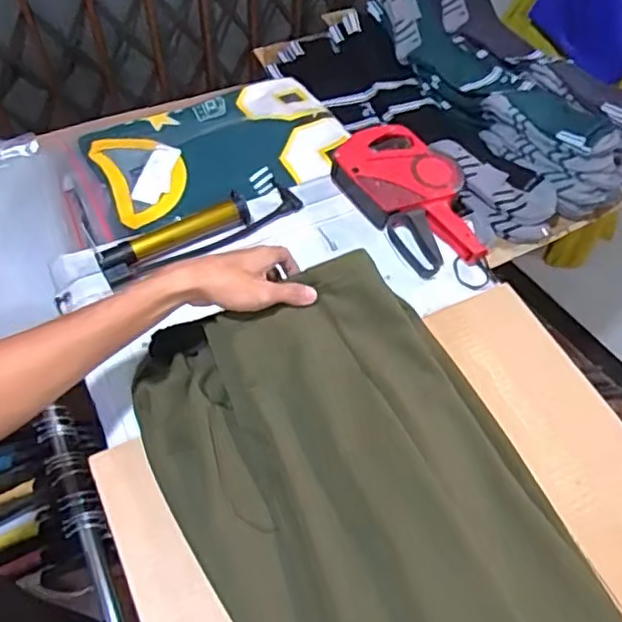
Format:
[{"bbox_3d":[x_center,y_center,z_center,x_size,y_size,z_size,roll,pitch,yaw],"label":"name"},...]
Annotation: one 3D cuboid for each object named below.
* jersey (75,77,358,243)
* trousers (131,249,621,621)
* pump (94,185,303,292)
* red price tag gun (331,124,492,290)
[{"bbox_3d":[-0.146,-0.244,0.935,0.362,0.040,0.221,-21,61,-17],"label":"jersey"},{"bbox_3d":[0.055,0.169,0.563,0.307,0.071,0.461,-25,62,-19],"label":"trousers"},{"bbox_3d":[-0.128,-0.095,0.760,0.251,0.041,0.043,-25,62,-19],"label":"pump"},{"bbox_3d":[0.141,-0.143,0.804,0.134,0.057,0.239,-27,62,-20],"label":"red price tag gun"}]

